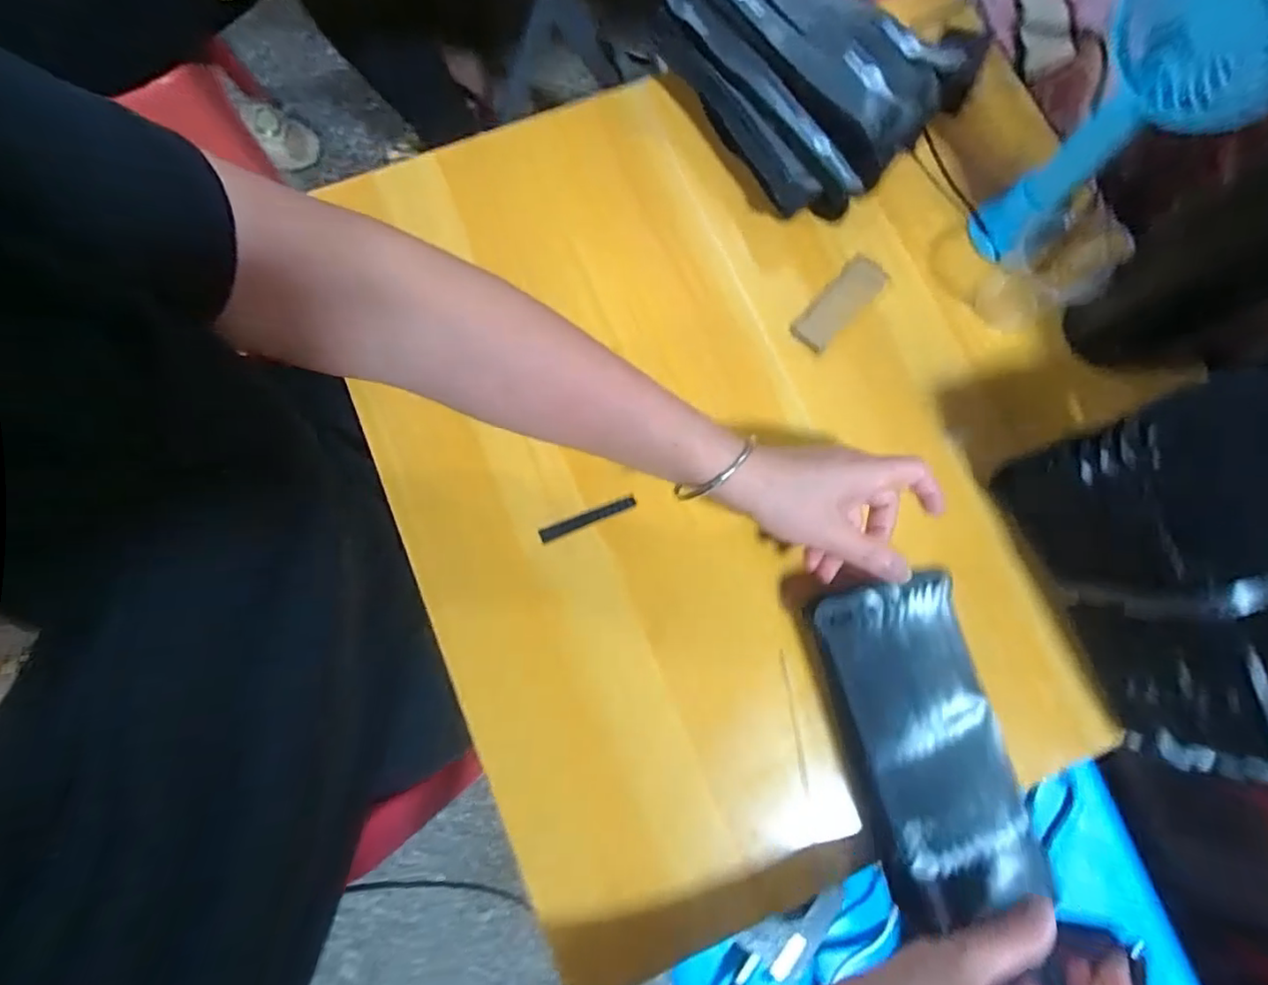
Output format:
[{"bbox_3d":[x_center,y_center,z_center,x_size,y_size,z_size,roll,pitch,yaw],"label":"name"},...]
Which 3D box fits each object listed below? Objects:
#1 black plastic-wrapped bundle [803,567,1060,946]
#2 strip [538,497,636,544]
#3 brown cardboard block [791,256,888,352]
[{"bbox_3d":[0.174,0.152,0.361,0.089,0.028,0.194,-16,82,-4],"label":"black plastic-wrapped bundle"},{"bbox_3d":[-0.032,0.019,0.407,0.069,0.004,0.009,-20,80,-5],"label":"strip"},{"bbox_3d":[0.152,-0.141,0.439,0.080,0.004,0.029,-44,83,-8],"label":"brown cardboard block"}]

